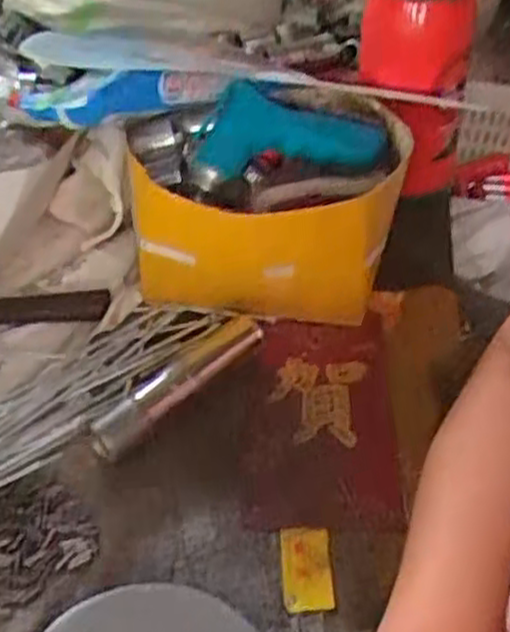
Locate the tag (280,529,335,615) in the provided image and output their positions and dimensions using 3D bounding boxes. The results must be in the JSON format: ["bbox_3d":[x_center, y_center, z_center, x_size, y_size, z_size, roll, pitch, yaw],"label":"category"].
[{"bbox_3d":[0.027,0.130,0.411,0.025,0.004,0.047,-8,43,5],"label":"tag"}]

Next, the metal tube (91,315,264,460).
[{"bbox_3d":[-0.046,0.040,0.480,0.026,0.021,0.121,38,54,26],"label":"metal tube"}]

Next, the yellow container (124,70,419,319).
[{"bbox_3d":[0.007,-0.080,0.530,0.170,0.110,0.129,3,47,-3],"label":"yellow container"}]

